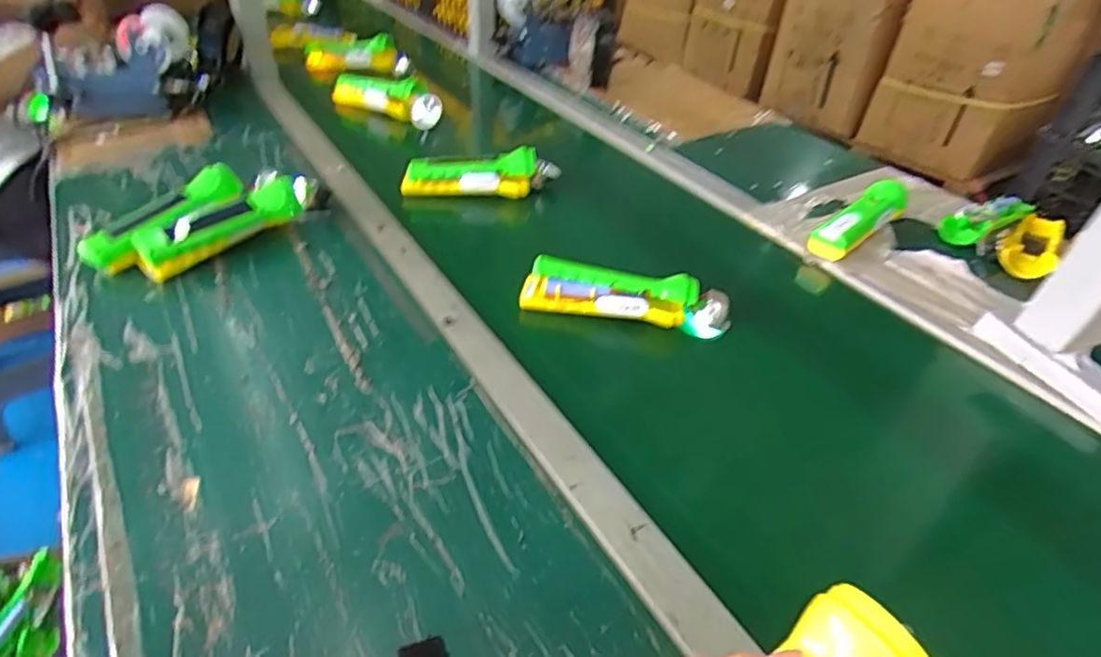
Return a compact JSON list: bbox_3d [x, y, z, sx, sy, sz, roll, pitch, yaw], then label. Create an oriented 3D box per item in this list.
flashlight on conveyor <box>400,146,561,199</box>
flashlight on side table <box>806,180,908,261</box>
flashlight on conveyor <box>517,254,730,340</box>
[{"bbox_3d":[-0.085,-0.199,0.771,0.210,0.049,0.050,-9,41,-15],"label":"flashlight on conveyor"},{"bbox_3d":[0.389,-0.134,0.741,0.172,0.052,0.051,-28,49,-33],"label":"flashlight on side table"},{"bbox_3d":[0.075,-0.031,0.594,0.209,0.055,0.047,4,39,1],"label":"flashlight on conveyor"}]

